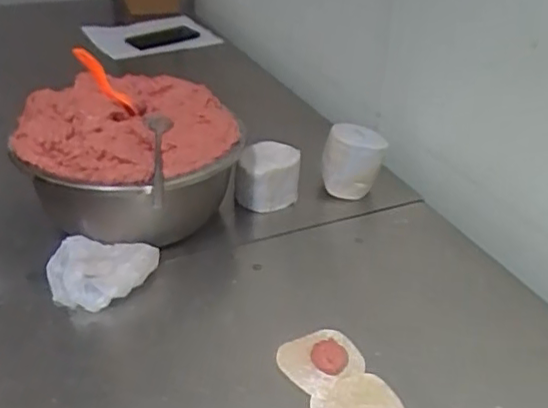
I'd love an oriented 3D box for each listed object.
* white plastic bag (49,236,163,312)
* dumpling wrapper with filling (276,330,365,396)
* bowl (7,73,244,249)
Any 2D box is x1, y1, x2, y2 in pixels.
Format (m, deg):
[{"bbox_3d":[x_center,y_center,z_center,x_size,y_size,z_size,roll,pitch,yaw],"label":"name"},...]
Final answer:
[{"bbox_3d":[-0.207,0.081,0.725,0.128,0.045,0.102,5,34,8],"label":"white plastic bag"},{"bbox_3d":[0.048,0.157,0.642,0.081,0.017,0.067,-18,37,-25],"label":"dumpling wrapper with filling"},{"bbox_3d":[-0.186,-0.054,0.819,0.263,0.179,0.249,0,33,0],"label":"bowl"}]

